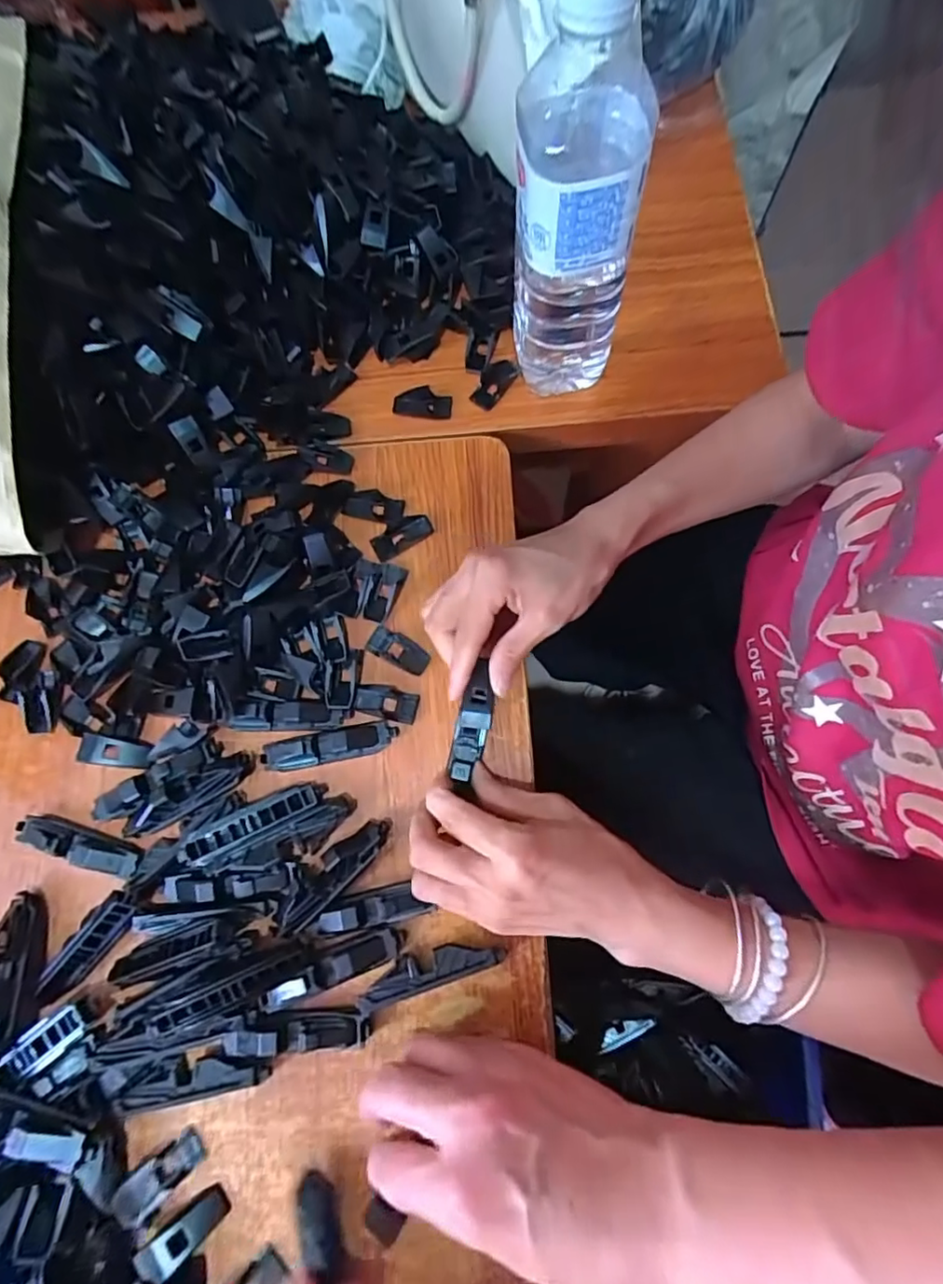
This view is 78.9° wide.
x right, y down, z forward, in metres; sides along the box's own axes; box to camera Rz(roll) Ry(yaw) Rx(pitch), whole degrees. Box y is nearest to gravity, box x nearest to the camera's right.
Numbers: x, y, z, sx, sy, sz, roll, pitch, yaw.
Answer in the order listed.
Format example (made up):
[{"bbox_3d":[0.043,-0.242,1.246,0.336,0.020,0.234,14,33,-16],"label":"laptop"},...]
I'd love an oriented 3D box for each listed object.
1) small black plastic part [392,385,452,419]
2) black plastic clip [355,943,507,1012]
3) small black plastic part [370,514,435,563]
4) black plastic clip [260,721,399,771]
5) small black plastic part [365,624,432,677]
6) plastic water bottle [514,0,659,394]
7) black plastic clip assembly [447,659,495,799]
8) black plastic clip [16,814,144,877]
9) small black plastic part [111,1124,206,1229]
[{"bbox_3d":[-0.035,-0.176,0.419,0.043,0.005,0.021,8,107,6],"label":"small black plastic part"},{"bbox_3d":[-0.023,0.178,0.312,0.081,0.016,0.017,-18,74,-2],"label":"black plastic clip"},{"bbox_3d":[-0.047,-0.073,0.386,0.041,0.009,0.019,-33,75,-6],"label":"small black plastic part"},{"bbox_3d":[-0.087,0.063,0.346,0.080,0.014,0.019,-11,74,0],"label":"black plastic clip"},{"bbox_3d":[-0.047,0.005,0.367,0.041,0.008,0.020,28,78,10],"label":"small black plastic part"},{"bbox_3d":[0.058,-0.231,0.317,0.066,0.211,0.067,6,76,4],"label":"plastic water bottle"},{"bbox_3d":[0.001,0.048,0.341,0.019,0.021,0.073,12,84,3],"label":"black plastic clip assembly"},{"bbox_3d":[-0.237,0.121,0.344,0.079,0.020,0.017,15,76,7],"label":"black plastic clip"},{"bbox_3d":[-0.163,0.279,0.298,0.046,0.007,0.021,-36,77,-23],"label":"small black plastic part"}]

